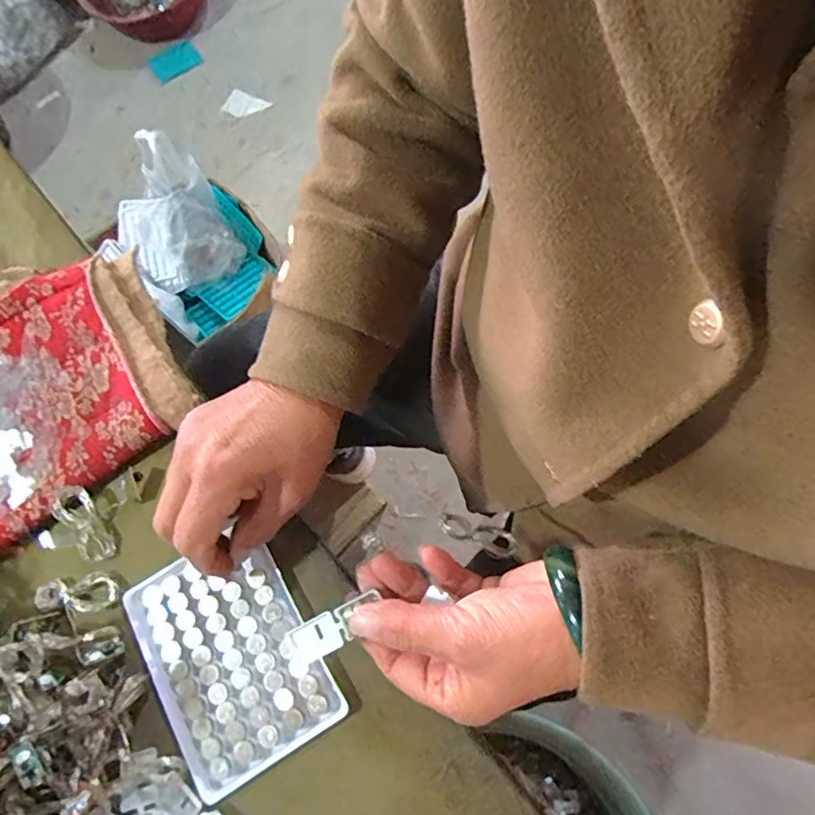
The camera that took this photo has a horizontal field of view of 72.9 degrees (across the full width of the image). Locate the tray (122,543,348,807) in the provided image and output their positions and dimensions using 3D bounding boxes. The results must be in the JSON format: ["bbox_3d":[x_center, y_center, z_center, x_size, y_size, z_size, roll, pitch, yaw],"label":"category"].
[{"bbox_3d":[-0.105,0.144,0.324,0.090,0.010,0.126,-31,71,-9],"label":"tray"}]

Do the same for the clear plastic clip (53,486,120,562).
[{"bbox_3d":[-0.207,0.076,0.355,0.024,0.008,0.050,-38,84,-11],"label":"clear plastic clip"}]

